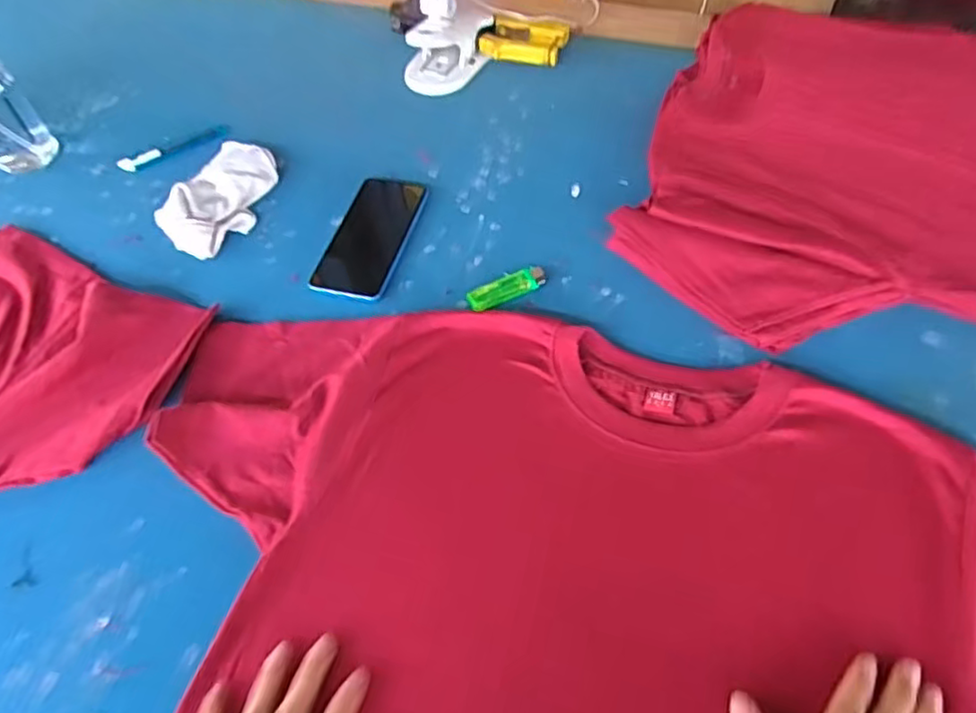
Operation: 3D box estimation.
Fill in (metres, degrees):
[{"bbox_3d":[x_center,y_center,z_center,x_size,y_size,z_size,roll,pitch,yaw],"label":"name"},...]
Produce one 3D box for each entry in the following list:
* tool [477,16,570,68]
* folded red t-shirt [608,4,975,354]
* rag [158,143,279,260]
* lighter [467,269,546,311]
[{"bbox_3d":[0.047,-0.407,0.869,0.109,0.035,0.058,10,55,9],"label":"tool"},{"bbox_3d":[0.415,-0.225,0.729,0.464,0.050,0.566,16,55,9],"label":"folded red t-shirt"},{"bbox_3d":[-0.288,-0.176,0.720,0.081,0.033,0.158,16,56,13],"label":"rag"},{"bbox_3d":[0.018,-0.066,0.647,0.078,0.012,0.021,-22,56,-14],"label":"lighter"}]

